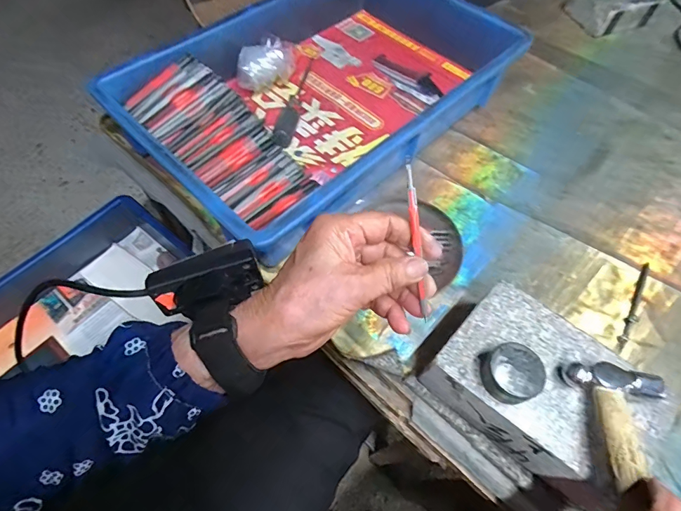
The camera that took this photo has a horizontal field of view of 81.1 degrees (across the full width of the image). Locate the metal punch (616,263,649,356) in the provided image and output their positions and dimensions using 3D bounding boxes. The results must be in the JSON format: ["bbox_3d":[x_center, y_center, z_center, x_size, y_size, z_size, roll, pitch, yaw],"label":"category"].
[{"bbox_3d":[0.278,0.047,0.375,0.009,0.004,0.106,32,65,16],"label":"metal punch"}]

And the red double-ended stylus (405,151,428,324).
[{"bbox_3d":[0.050,-0.010,0.261,0.006,0.004,0.108,-7,95,-5],"label":"red double-ended stylus"}]

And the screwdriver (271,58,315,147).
[{"bbox_3d":[-0.055,-0.198,0.497,0.019,0.025,0.180,9,61,4],"label":"screwdriver"}]

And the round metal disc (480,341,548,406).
[{"bbox_3d":[0.119,0.083,0.278,0.035,0.022,0.037,1,61,-2],"label":"round metal disc"}]

